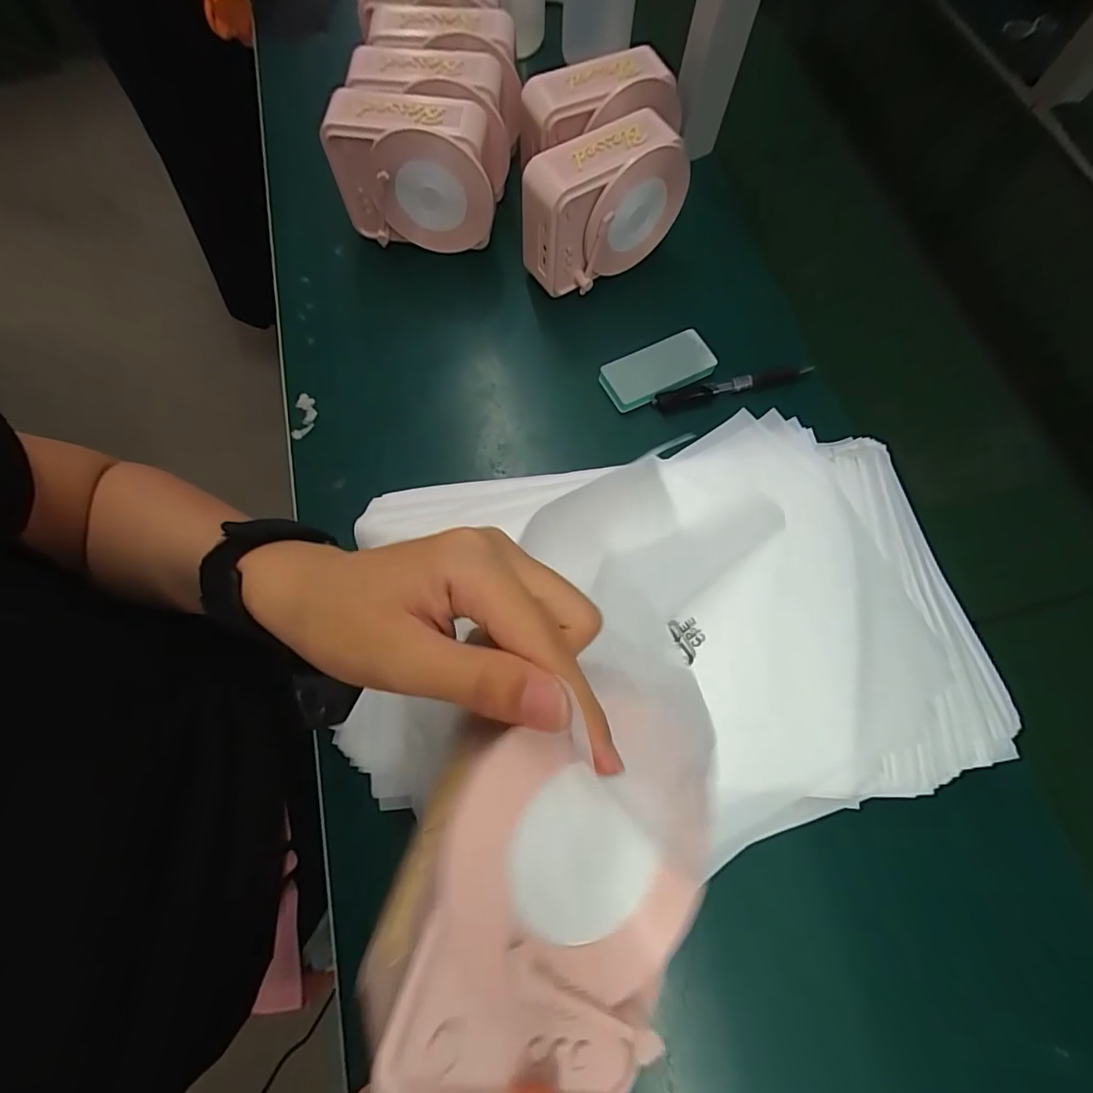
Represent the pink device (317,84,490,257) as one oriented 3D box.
[{"bbox_3d":[-0.112,-0.319,0.427,0.136,0.094,0.062,6,70,1],"label":"pink device"}]

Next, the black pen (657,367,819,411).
[{"bbox_3d":[0.156,-0.135,0.416,0.134,0.015,0.012,-13,71,-6],"label":"black pen"}]

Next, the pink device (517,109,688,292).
[{"bbox_3d":[0.049,-0.286,0.418,0.146,0.097,0.051,-28,73,-11],"label":"pink device"}]

